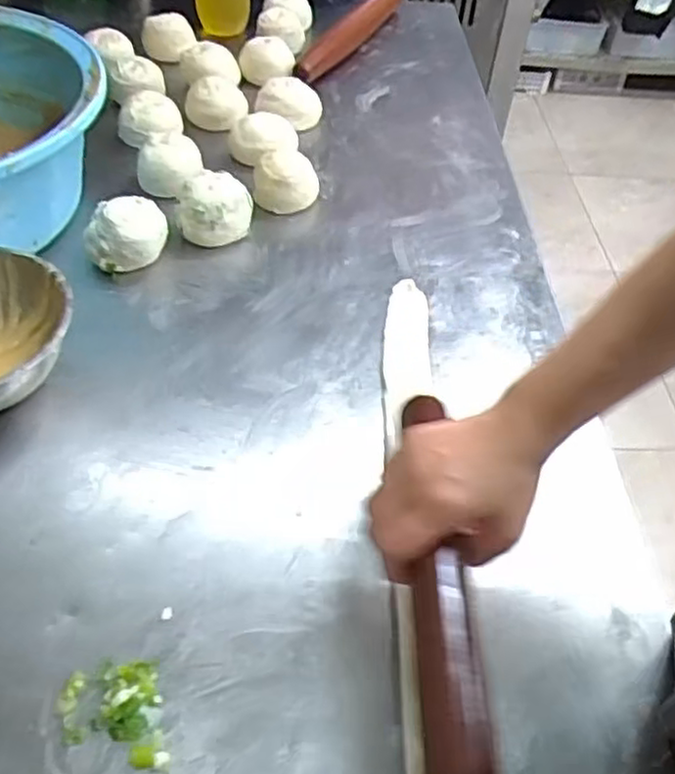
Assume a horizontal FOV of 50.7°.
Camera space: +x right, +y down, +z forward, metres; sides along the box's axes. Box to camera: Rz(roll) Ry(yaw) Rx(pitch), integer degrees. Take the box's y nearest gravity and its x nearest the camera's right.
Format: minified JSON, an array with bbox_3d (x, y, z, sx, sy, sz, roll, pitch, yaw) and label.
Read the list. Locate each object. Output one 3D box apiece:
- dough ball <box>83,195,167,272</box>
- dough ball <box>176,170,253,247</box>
[{"bbox_3d":[-0.206,-0.150,0.706,0.076,0.063,0.065,-3,48,-7],"label":"dough ball"},{"bbox_3d":[-0.127,-0.186,0.743,0.076,0.056,0.066,-6,49,-10],"label":"dough ball"}]

